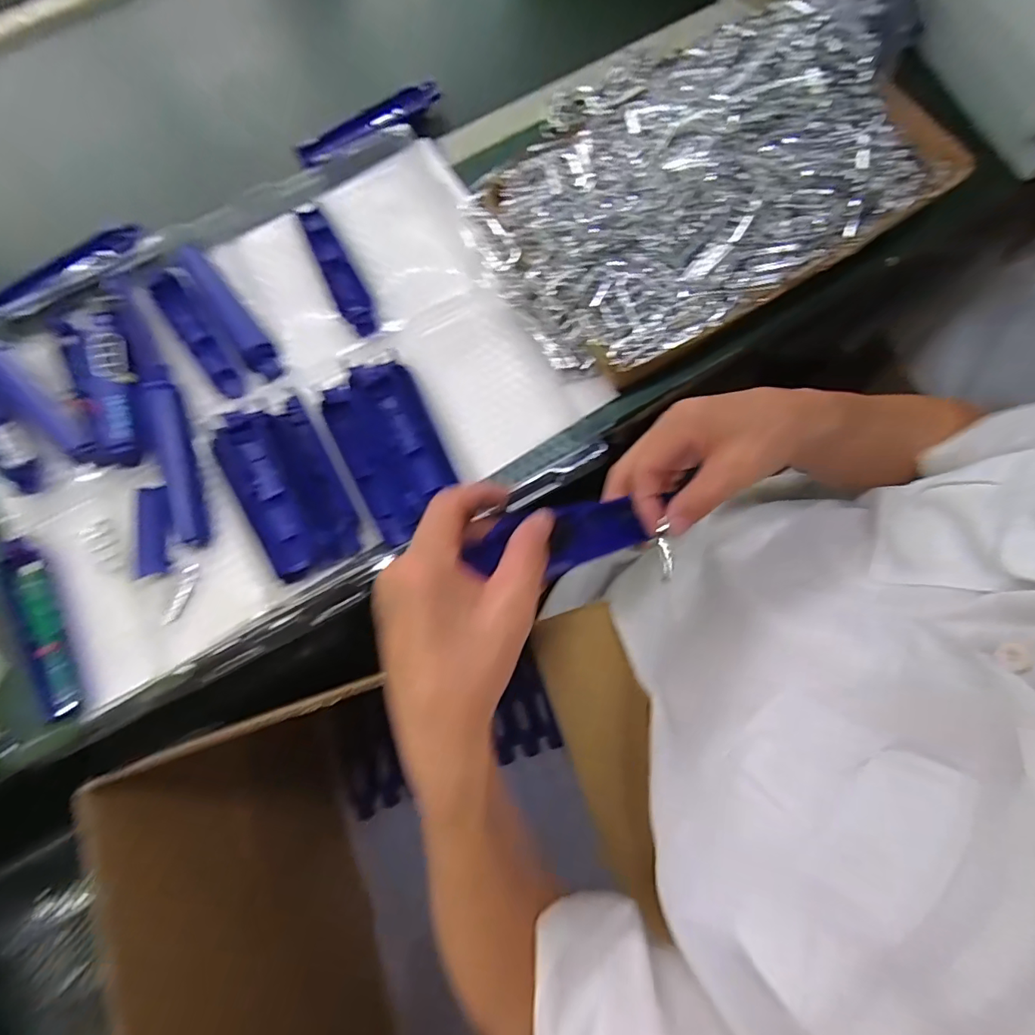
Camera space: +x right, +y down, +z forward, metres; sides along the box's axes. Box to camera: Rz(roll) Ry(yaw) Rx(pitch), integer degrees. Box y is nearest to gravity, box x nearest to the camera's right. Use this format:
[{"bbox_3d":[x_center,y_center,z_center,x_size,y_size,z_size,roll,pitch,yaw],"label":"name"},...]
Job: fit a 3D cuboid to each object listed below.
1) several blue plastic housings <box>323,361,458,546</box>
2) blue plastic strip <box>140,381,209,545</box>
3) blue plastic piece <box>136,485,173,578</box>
[{"bbox_3d":[-0.117,-0.066,0.476,0.082,0.025,0.161,-26,79,-4],"label":"several blue plastic housings"},{"bbox_3d":[-0.312,-0.050,0.467,0.025,0.018,0.147,-12,94,-3],"label":"blue plastic strip"},{"bbox_3d":[-0.330,0.012,0.467,0.030,0.016,0.078,-6,78,0],"label":"blue plastic piece"}]

